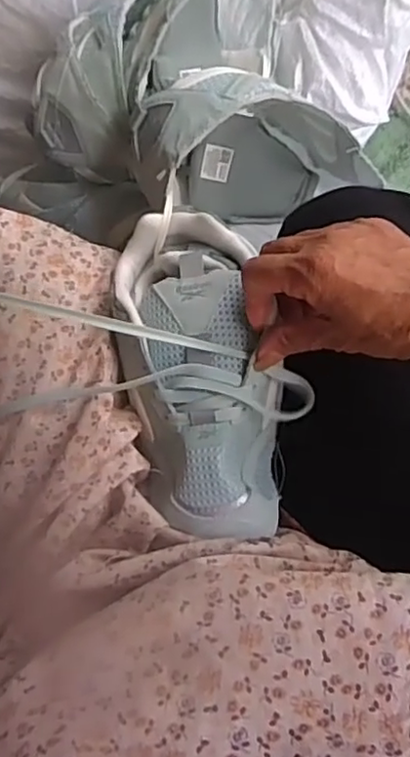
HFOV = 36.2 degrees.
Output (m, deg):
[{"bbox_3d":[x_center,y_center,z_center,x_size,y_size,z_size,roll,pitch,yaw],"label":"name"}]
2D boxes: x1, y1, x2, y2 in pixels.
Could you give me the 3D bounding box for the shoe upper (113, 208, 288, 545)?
[{"bbox_3d":[-0.003,-0.004,0.418,0.092,0.066,0.215,-13,78,6],"label":"shoe upper"}]

